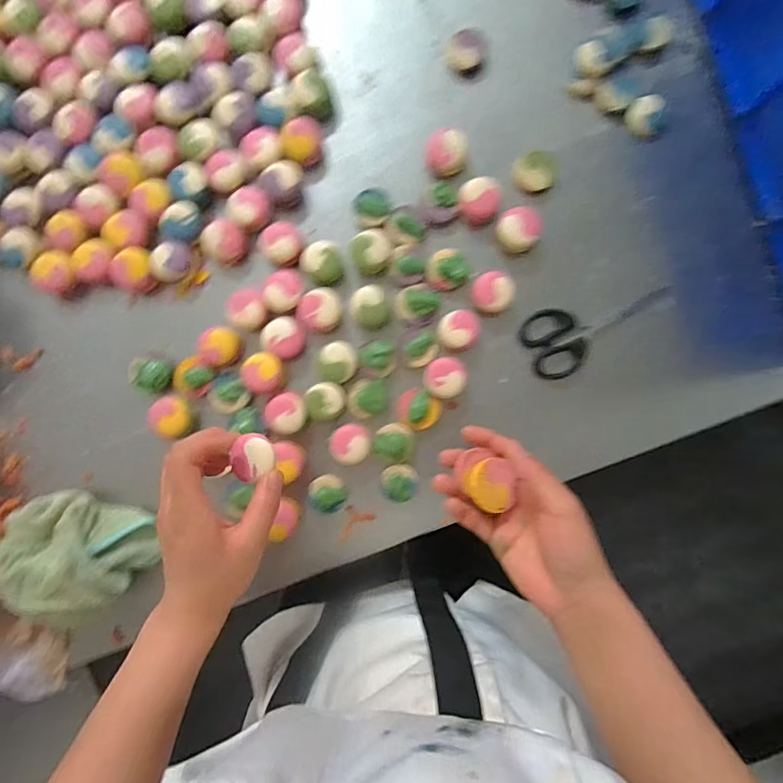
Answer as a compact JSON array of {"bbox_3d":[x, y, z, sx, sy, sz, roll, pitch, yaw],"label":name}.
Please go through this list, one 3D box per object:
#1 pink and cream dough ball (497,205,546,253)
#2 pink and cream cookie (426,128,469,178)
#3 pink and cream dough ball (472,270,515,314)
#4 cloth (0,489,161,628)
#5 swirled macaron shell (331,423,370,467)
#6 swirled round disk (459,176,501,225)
[{"bbox_3d":[0.122,-0.152,0.442,0.043,0.023,0.038,8,91,1],"label":"pink and cream dough ball"},{"bbox_3d":[0.053,-0.225,0.444,0.039,0.027,0.034,1,90,1],"label":"pink and cream cookie"},{"bbox_3d":[0.096,-0.094,0.444,0.038,0.023,0.038,0,90,1],"label":"pink and cream dough ball"},{"bbox_3d":[-0.290,0.147,0.427,0.113,0.063,0.101,41,91,1],"label":"cloth"},{"bbox_3d":[-0.038,0.050,0.436,0.036,0.013,0.037,8,91,1],"label":"swirled macaron shell"},{"bbox_3d":[0.083,-0.180,0.442,0.039,0.025,0.033,37,91,1],"label":"swirled round disk"}]

